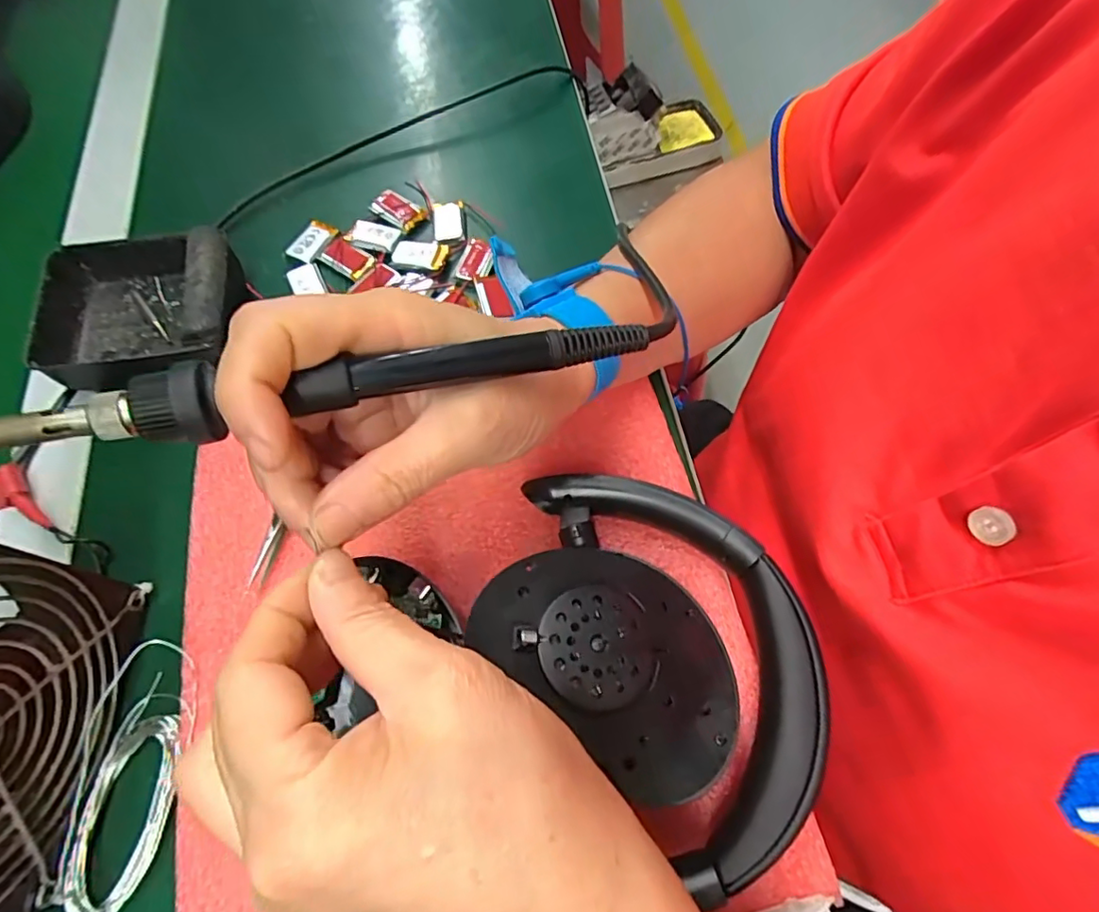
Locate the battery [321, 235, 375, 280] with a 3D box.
[{"bbox_3d":[-0.119,-0.117,0.335,0.032,0.004,0.018,33,72,16],"label":"battery"}]

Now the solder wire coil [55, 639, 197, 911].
[{"bbox_3d":[-0.163,0.122,0.221,0.040,0.014,0.094,10,66,4],"label":"solder wire coil"}]

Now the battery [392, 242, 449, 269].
[{"bbox_3d":[-0.076,-0.118,0.334,0.031,0.004,0.018,9,67,7],"label":"battery"}]

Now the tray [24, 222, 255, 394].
[{"bbox_3d":[-0.214,-0.075,0.305,0.099,0.035,0.088,-9,66,-1],"label":"tray"}]

